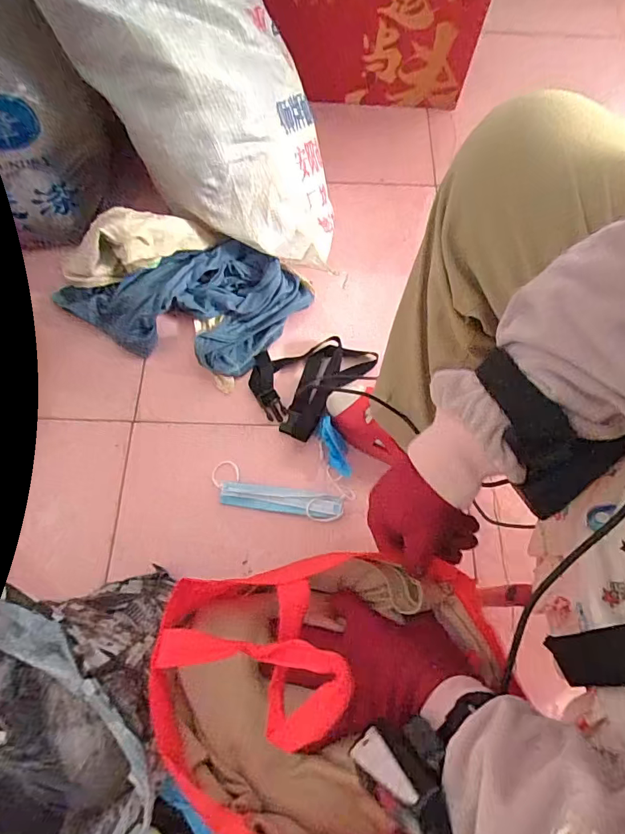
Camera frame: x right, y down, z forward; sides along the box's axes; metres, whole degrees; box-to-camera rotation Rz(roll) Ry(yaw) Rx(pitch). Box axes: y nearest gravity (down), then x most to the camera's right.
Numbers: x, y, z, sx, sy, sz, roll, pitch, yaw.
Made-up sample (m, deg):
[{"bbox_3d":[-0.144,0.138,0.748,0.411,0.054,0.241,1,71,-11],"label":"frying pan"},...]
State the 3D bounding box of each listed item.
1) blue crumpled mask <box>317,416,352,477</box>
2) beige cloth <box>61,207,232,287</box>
[{"bbox_3d":[0.033,0.043,0.658,0.031,0.032,0.087,-15,69,-8],"label":"blue crumpled mask"},{"bbox_3d":[-0.267,-0.256,0.676,0.242,0.097,0.055,-14,68,7],"label":"beige cloth"}]

